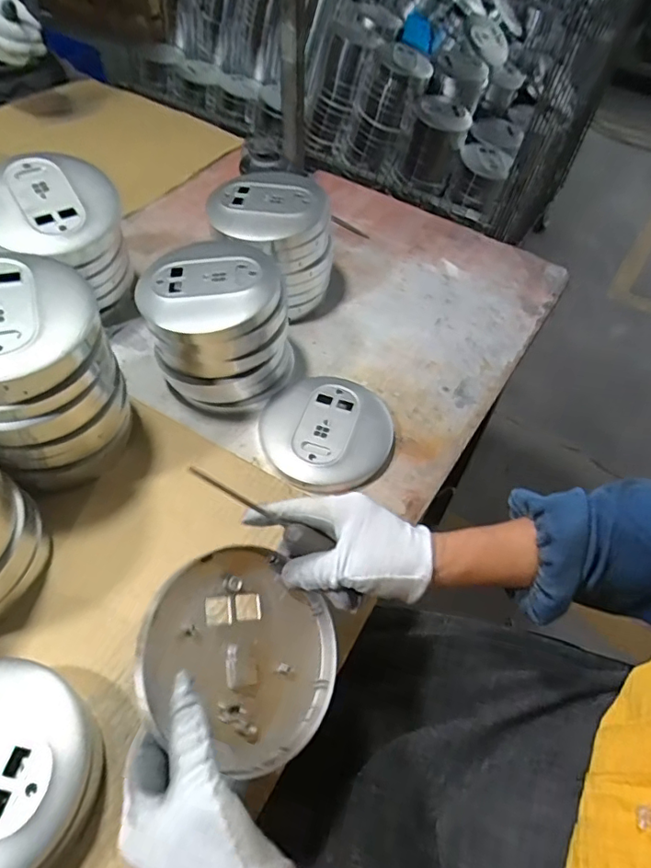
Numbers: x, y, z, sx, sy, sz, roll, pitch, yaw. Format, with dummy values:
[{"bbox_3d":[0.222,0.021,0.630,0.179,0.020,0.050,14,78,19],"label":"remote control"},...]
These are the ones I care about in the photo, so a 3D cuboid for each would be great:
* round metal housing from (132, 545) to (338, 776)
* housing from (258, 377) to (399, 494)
[{"bbox_3d":[-0.054,0.145,0.352,0.135,0.016,0.123,18,58,-31],"label":"round metal housing"},{"bbox_3d":[0.003,-0.004,0.544,0.133,0.022,0.134,2,54,-2],"label":"housing"}]

